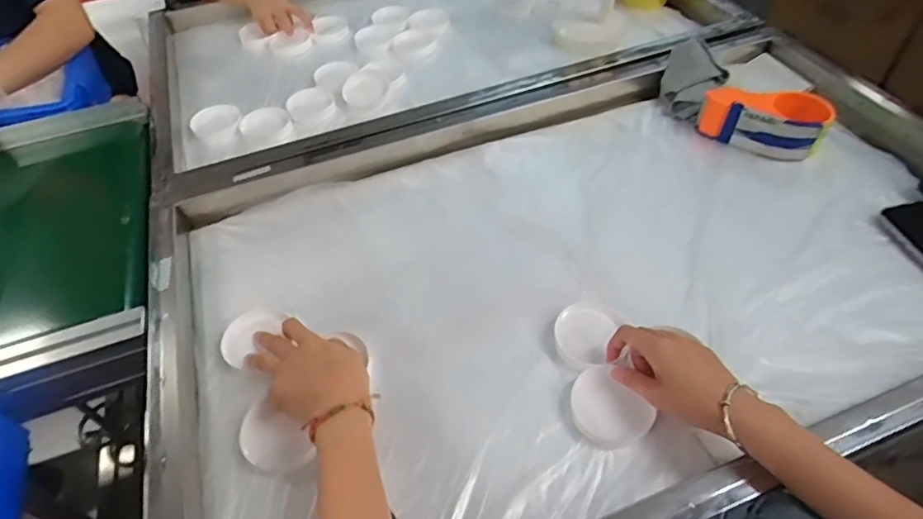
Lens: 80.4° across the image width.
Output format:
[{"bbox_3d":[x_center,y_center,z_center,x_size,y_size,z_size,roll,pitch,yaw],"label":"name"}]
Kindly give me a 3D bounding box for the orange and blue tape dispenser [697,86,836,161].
[{"bbox_3d":[0.423,-0.199,0.766,0.159,0.064,0.074,25,55,23],"label":"orange and blue tape dispenser"}]

